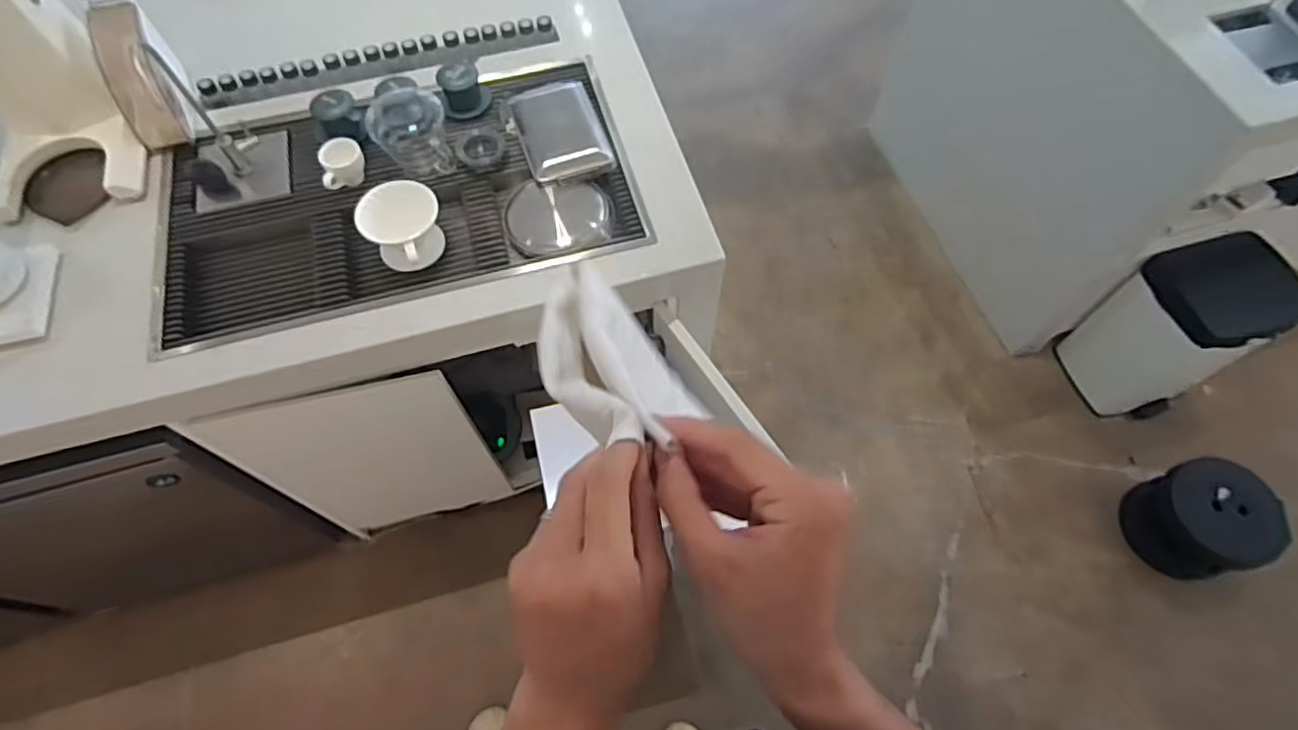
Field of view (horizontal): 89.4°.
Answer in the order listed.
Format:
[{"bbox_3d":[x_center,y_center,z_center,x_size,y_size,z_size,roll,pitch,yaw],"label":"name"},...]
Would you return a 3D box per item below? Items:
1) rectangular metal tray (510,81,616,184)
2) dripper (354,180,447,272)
[{"bbox_3d":[-0.151,-0.411,1.128,0.137,0.033,0.217,-18,64,-9],"label":"rectangular metal tray"},{"bbox_3d":[-0.382,-0.217,1.013,0.107,0.090,0.102,0,63,0],"label":"dripper"}]

